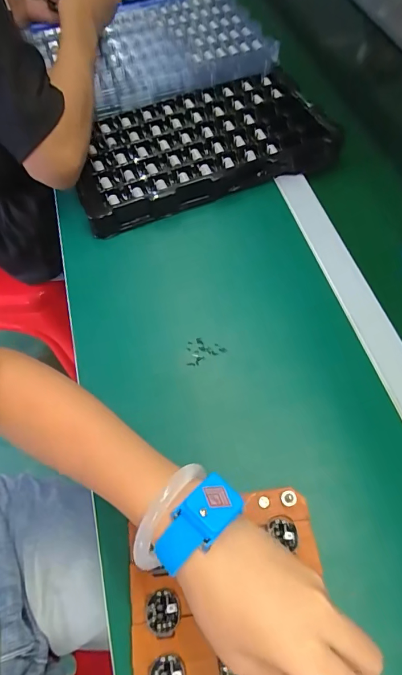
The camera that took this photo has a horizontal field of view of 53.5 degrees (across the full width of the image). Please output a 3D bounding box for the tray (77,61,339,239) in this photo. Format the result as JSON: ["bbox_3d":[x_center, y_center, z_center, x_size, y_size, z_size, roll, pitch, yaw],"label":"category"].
[{"bbox_3d":[-0.003,-0.274,0.577,0.349,0.052,0.205,-17,57,-7],"label":"tray"}]

